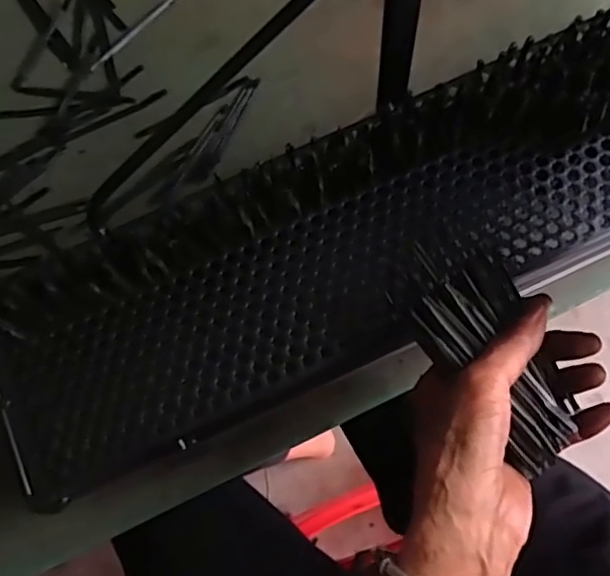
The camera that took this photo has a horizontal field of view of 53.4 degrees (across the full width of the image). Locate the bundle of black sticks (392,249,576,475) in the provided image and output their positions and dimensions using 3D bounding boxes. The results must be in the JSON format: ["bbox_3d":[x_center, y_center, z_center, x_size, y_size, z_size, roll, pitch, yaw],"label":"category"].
[{"bbox_3d":[0.102,0.035,0.330,0.068,0.023,0.124,-26,76,-5],"label":"bundle of black sticks"}]

